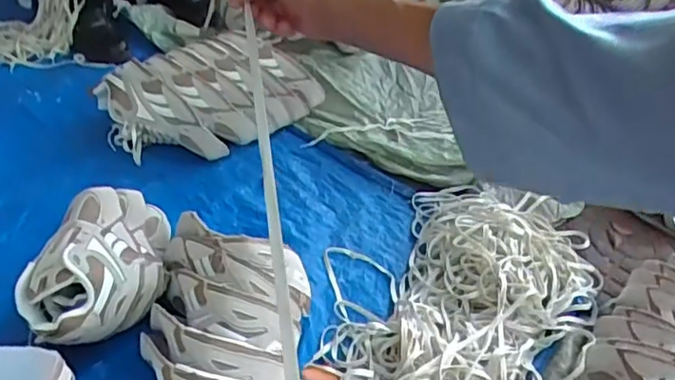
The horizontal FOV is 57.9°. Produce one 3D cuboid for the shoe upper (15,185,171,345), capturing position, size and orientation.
[{"bbox_3d":[-0.336,0.097,0.867,0.177,0.129,0.270,0,38,-9],"label":"shoe upper"}]

